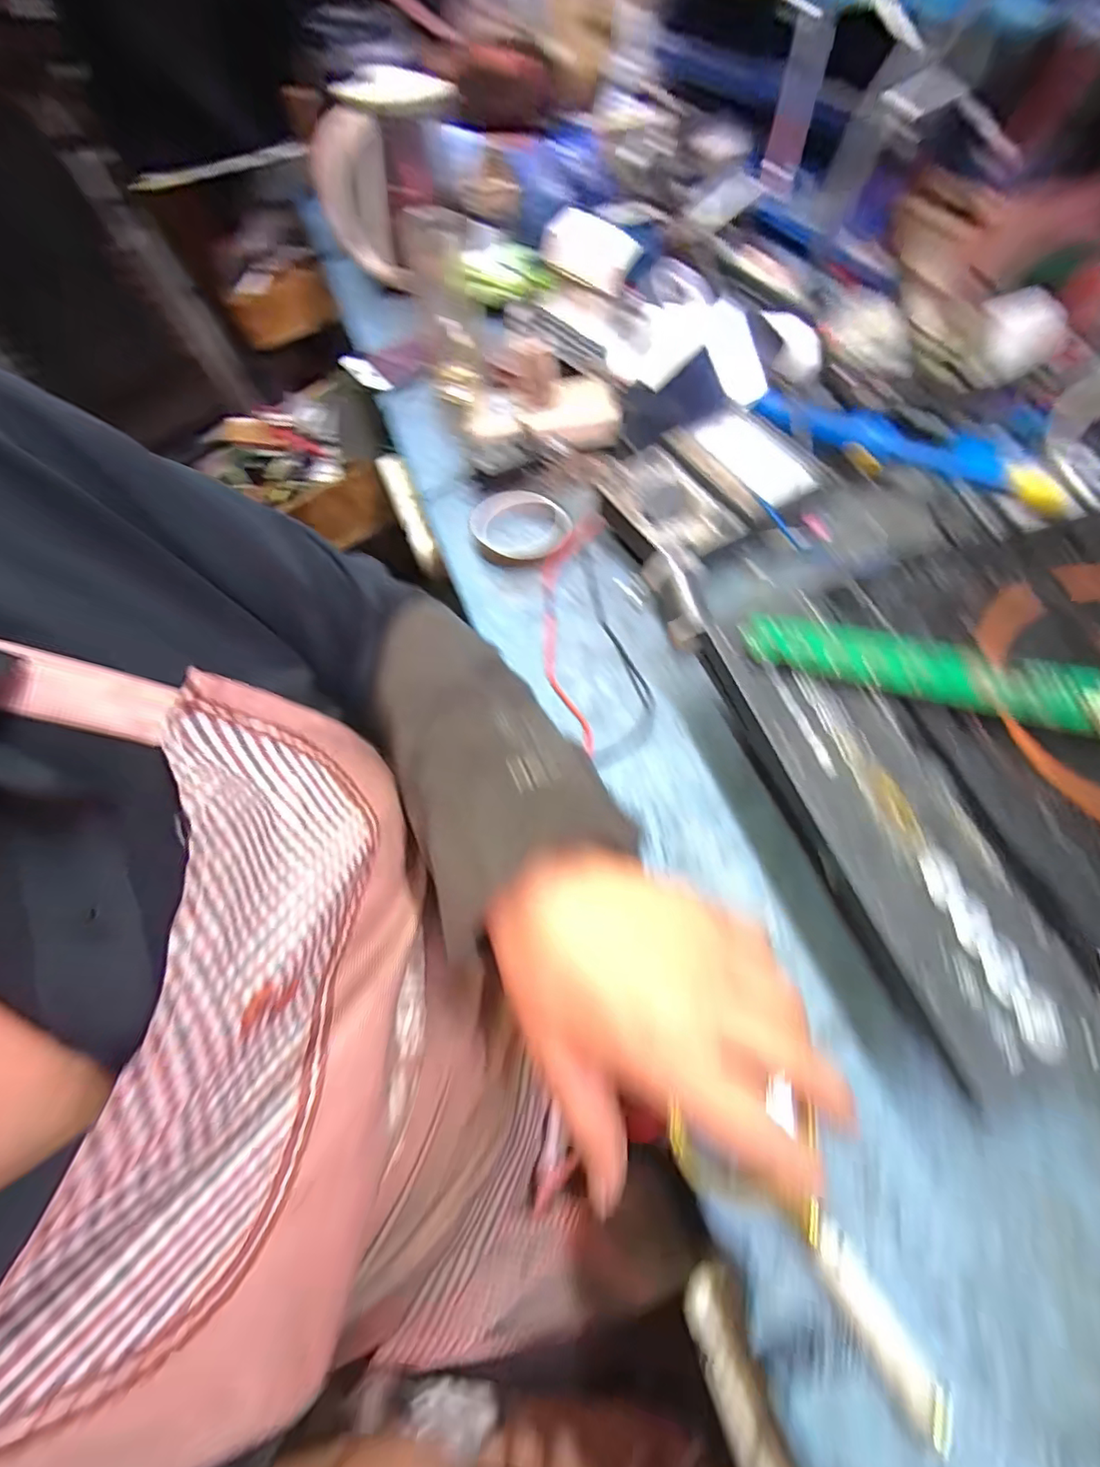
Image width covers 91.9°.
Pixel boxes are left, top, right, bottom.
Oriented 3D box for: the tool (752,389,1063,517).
[{"bbox_3d":[0.316,-0.260,0.478,0.260,0.028,0.041,29,64,20],"label":"tool"}]

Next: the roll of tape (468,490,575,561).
[{"bbox_3d":[-0.030,-0.195,0.500,0.092,0.017,0.092,10,59,10],"label":"roll of tape"}]

